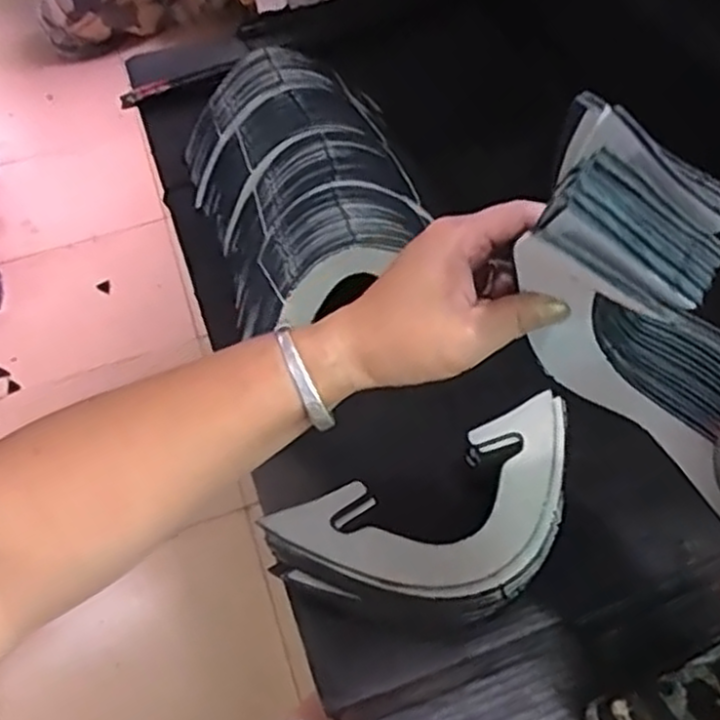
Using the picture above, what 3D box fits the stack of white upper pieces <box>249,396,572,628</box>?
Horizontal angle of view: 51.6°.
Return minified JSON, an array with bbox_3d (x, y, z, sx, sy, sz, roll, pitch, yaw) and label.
[{"bbox_3d":[0.071,0.139,0.590,0.256,0.068,0.125,-22,50,-13],"label":"stack of white upper pieces"}]

